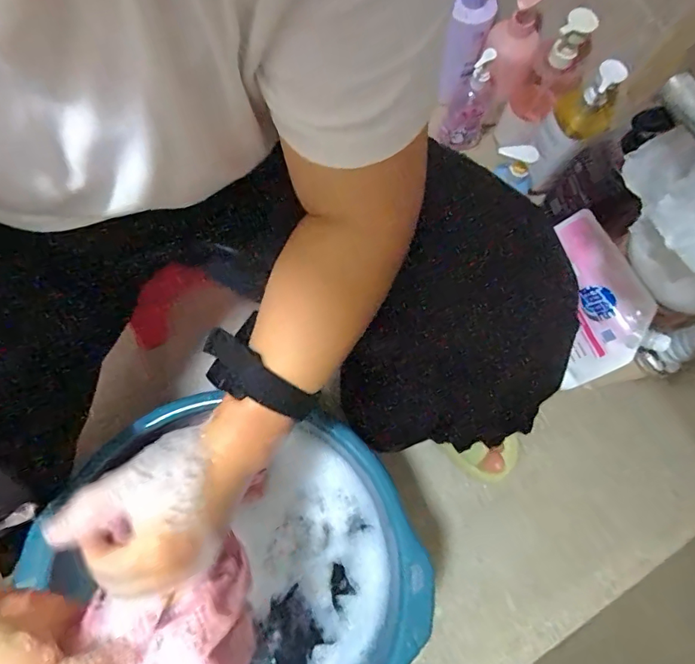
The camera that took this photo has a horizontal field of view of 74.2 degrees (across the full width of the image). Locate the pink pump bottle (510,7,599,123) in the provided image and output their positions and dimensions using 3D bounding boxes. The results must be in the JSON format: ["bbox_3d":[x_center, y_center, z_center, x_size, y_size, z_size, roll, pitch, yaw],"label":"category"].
[{"bbox_3d":[0.323,-0.407,0.725,0.081,0.161,0.074,27,75,6],"label":"pink pump bottle"}]

